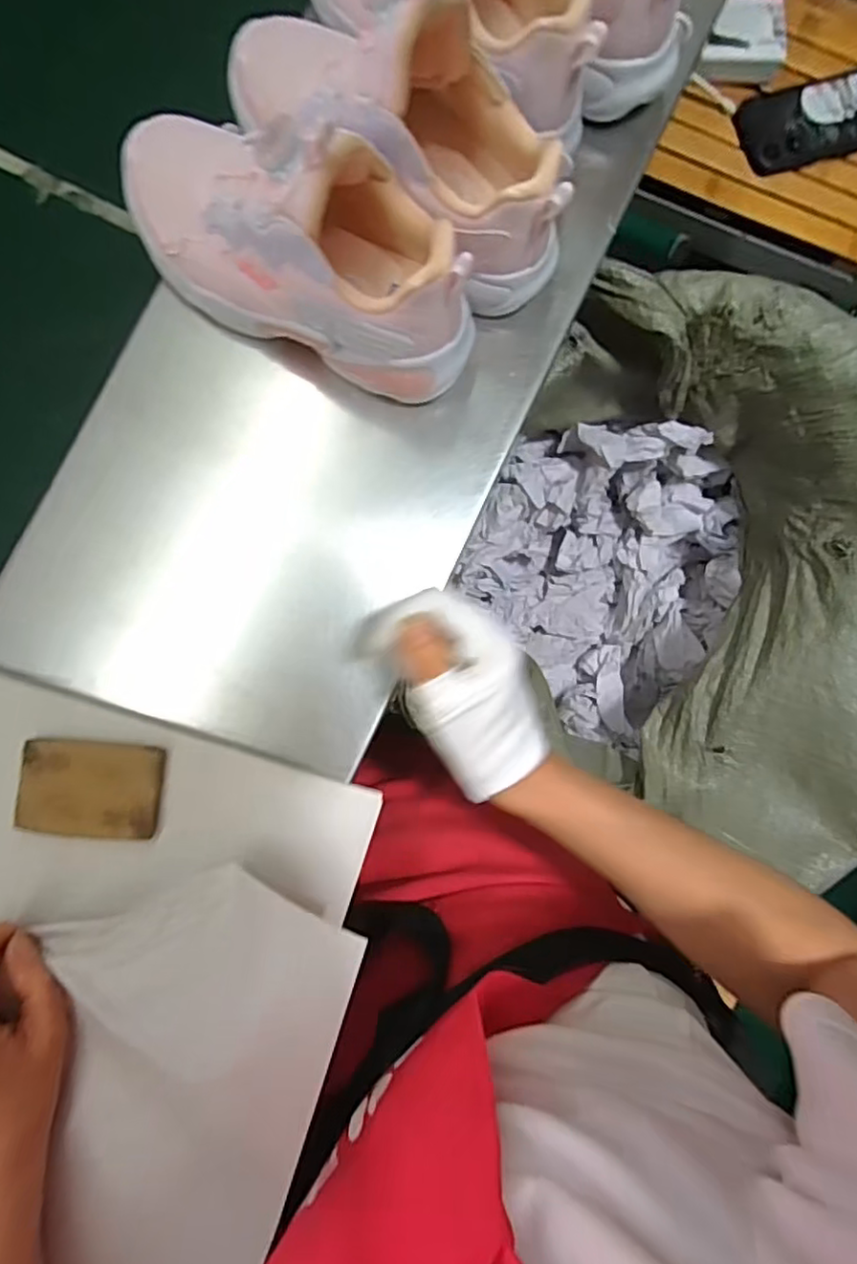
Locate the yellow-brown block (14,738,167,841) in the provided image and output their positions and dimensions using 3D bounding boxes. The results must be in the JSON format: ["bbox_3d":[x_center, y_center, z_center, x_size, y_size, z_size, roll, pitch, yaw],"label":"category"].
[{"bbox_3d":[-0.184,0.085,0.350,0.072,0.012,0.050,6,86,-3],"label":"yellow-brown block"}]

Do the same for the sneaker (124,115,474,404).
[{"bbox_3d":[-0.069,-0.207,0.335,0.200,0.101,0.074,24,85,-2],"label":"sneaker"}]

